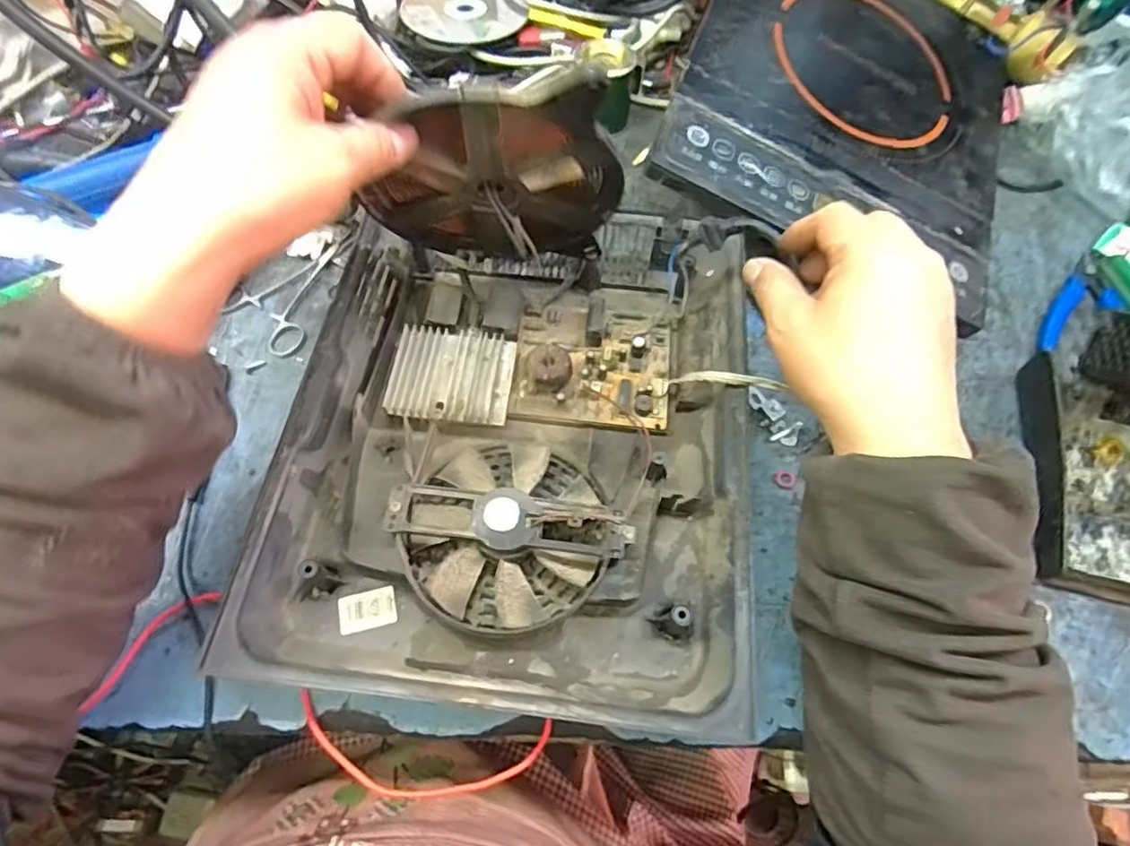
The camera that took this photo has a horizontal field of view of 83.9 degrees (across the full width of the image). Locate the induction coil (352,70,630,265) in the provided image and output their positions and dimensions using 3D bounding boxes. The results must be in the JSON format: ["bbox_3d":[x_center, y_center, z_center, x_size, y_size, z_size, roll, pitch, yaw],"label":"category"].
[{"bbox_3d":[-0.043,-0.139,0.383,0.150,0.171,0.013,-4,78,10],"label":"induction coil"}]

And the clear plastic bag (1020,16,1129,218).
[{"bbox_3d":[0.461,-0.261,0.514,0.065,0.113,0.134,-17,63,-11],"label":"clear plastic bag"}]

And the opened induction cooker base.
[{"bbox_3d":[-0.025,0.003,0.403,0.274,0.044,0.333,7,61,1],"label":"opened induction cooker base"}]

